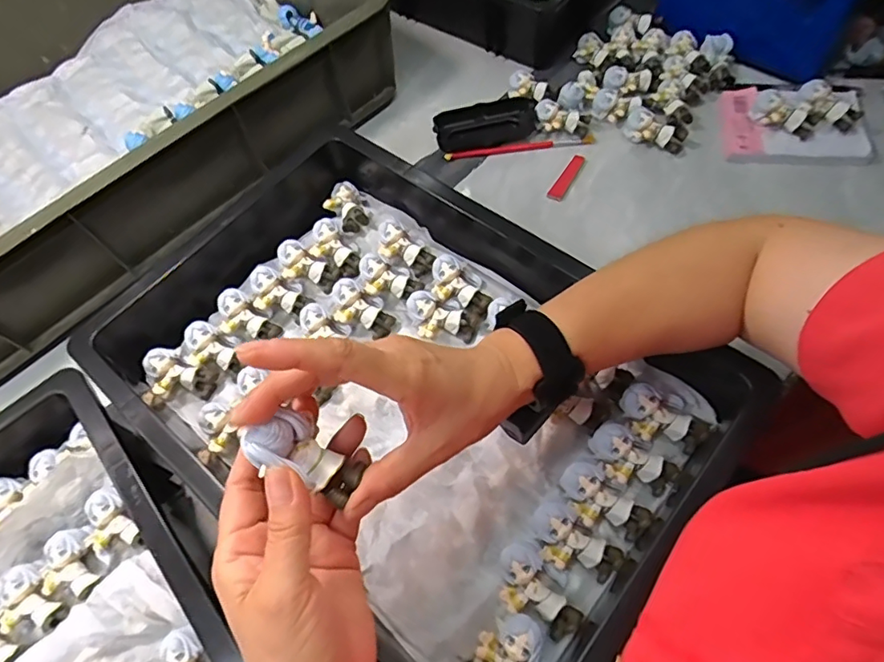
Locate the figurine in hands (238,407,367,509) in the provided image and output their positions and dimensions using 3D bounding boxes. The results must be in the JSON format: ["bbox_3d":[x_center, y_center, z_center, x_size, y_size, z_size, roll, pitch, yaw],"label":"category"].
[{"bbox_3d":[-0.069,0.061,0.271,0.061,0.029,0.030,39,65,-22],"label":"figurine in hands"}]

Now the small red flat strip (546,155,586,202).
[{"bbox_3d":[0.133,-0.162,0.564,0.017,0.006,0.056,33,83,17],"label":"small red flat strip"}]

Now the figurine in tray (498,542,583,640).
[{"bbox_3d":[0.063,0.172,0.354,0.061,0.025,0.038,32,70,20],"label":"figurine in tray"}]

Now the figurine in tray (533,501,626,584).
[{"bbox_3d":[0.088,0.146,0.362,0.061,0.029,0.033,33,70,21],"label":"figurine in tray"}]

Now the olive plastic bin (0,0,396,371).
[{"bbox_3d":[-0.385,-0.252,0.587,0.406,0.113,0.567,39,73,23],"label":"olive plastic bin"}]

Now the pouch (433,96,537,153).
[{"bbox_3d":[0.048,-0.231,0.603,0.112,0.030,0.046,-6,62,3],"label":"pouch"}]

